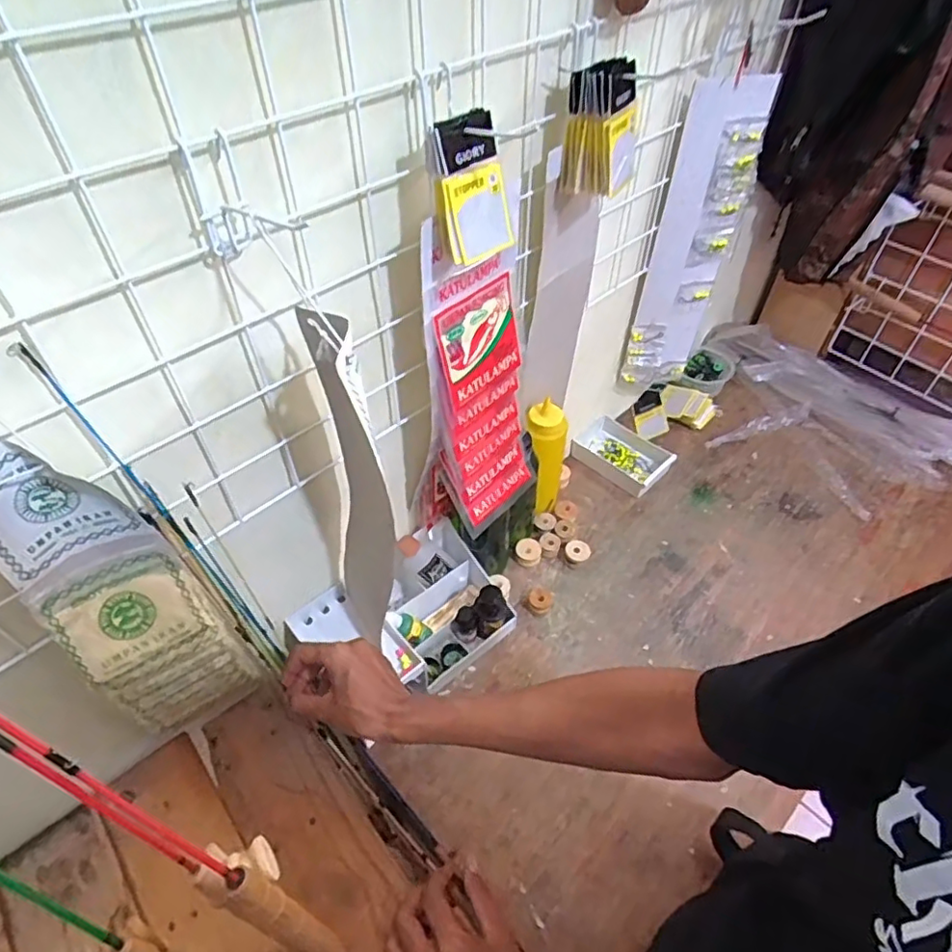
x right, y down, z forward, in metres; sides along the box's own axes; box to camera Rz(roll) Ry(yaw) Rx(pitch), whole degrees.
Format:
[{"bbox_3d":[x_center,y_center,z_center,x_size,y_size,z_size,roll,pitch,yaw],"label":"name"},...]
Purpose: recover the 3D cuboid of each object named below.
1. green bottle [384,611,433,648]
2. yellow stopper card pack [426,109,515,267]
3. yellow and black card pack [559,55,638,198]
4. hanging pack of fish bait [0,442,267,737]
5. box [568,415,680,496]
[{"bbox_3d":[-0.079,0.183,0.723,0.024,0.076,0.026,-25,43,25],"label":"green bottle"},{"bbox_3d":[-0.002,-0.212,0.451,0.054,0.095,0.019,-26,40,-16],"label":"yellow stopper card pack"},{"bbox_3d":[0.109,-0.298,0.526,0.061,0.093,0.051,11,49,10],"label":"yellow and black card pack"},{"bbox_3d":[-0.261,0.114,0.484,0.100,0.346,0.053,-27,54,-22],"label":"hanging pack of fish bait"},{"bbox_3d":[0.225,-0.031,0.955,0.151,0.034,0.097,32,56,25],"label":"box"}]

